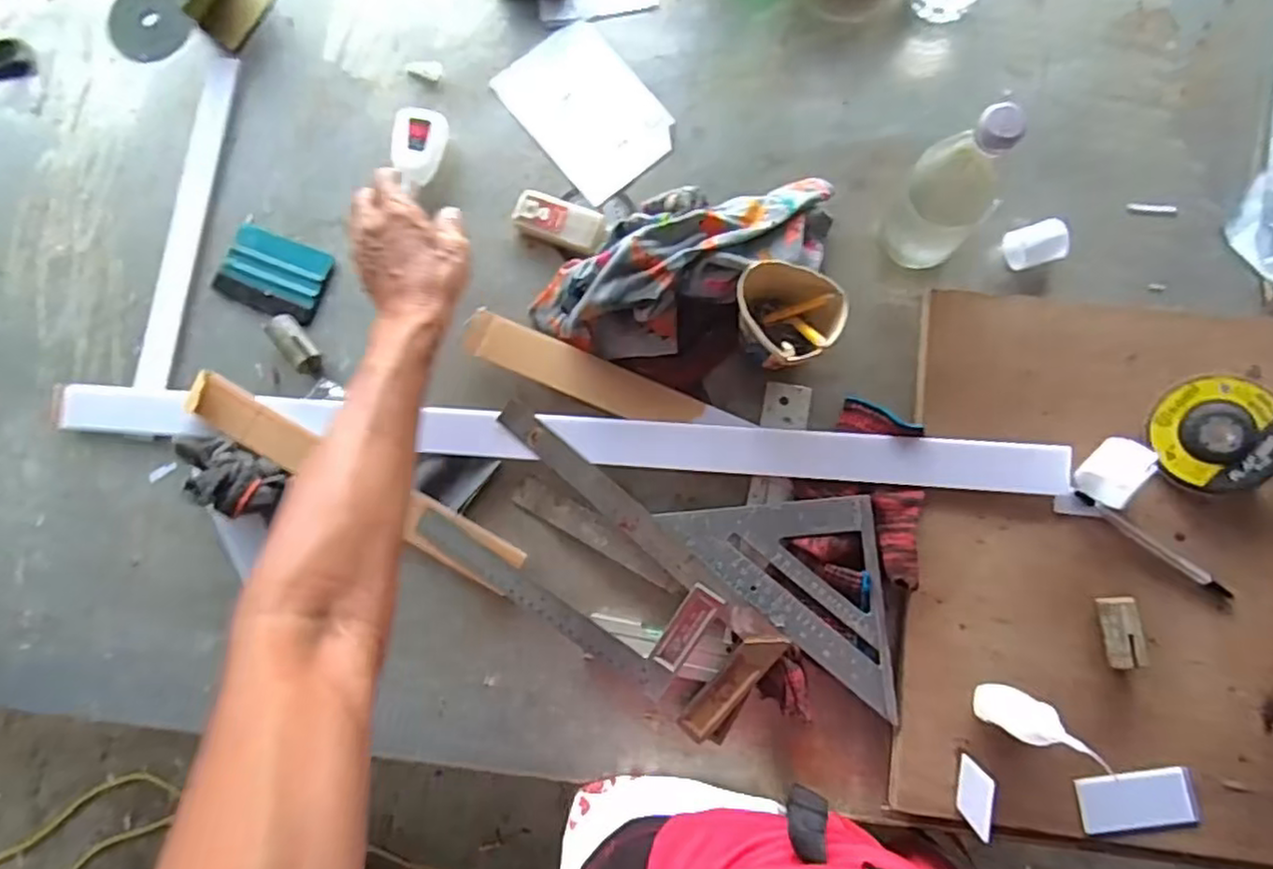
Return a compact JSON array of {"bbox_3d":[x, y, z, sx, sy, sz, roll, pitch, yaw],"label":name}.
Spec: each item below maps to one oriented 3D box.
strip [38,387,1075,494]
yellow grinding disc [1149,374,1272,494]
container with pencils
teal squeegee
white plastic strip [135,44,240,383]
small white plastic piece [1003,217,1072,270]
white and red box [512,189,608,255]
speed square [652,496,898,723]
[{"bbox_3d":[-0.086,0.003,0.581,0.859,0.016,0.041,3,82,5],"label":"strip"},{"bbox_3d":[0.456,0.000,0.531,0.088,0.011,0.089,0,90,21],"label":"yellow grinding disc"},{"bbox_3d":[0.115,-0.087,0.555,0.080,0.096,0.077,-1,81,4],"label":"container with pencils"},{"bbox_3d":[-0.335,-0.150,0.627,0.102,0.012,0.070,21,84,7],"label":"teal squeegee"},{"bbox_3d":[-0.425,-0.208,0.645,0.032,0.004,0.331,7,82,5],"label":"white plastic strip"},{"bbox_3d":[0.341,-0.162,0.583,0.041,0.038,0.036,-16,81,2],"label":"small white plastic piece"},{"bbox_3d":[-0.069,-0.191,0.617,0.083,0.018,0.040,20,84,7],"label":"white and red box"},{"bbox_3d":[0.117,0.140,0.548,0.163,0.014,0.167,-6,81,4],"label":"speed square"}]

